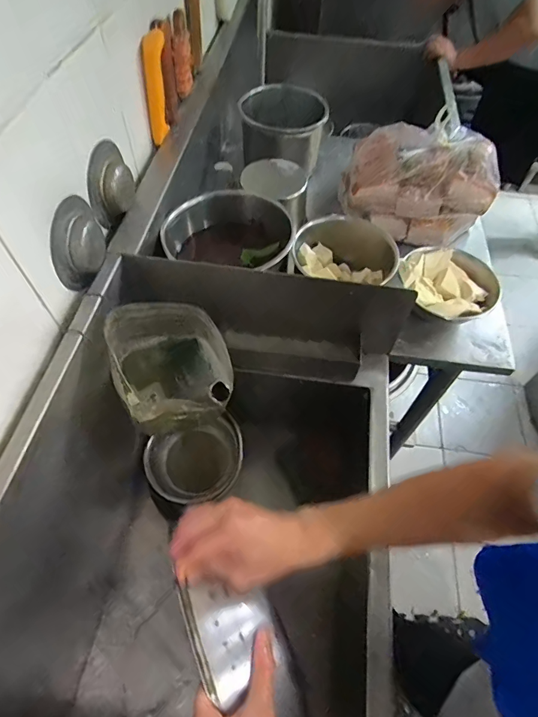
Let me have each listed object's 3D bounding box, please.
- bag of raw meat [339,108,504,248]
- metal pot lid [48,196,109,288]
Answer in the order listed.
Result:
[{"bbox_3d":[0.269,-0.328,0.755,0.248,0.170,0.158,8,58,3],"label":"bag of raw meat"},{"bbox_3d":[-0.225,-0.141,0.495,0.034,0.085,0.103,2,57,-1],"label":"metal pot lid"}]

